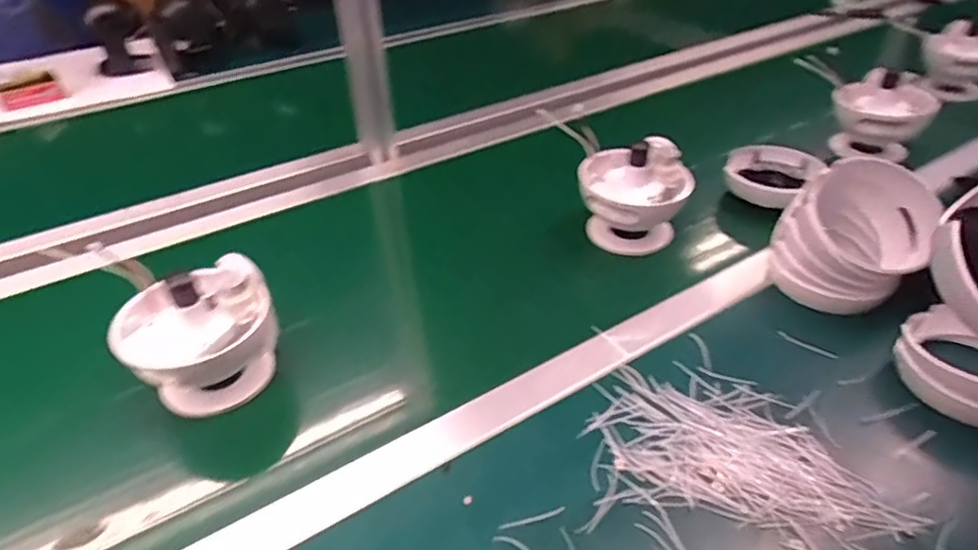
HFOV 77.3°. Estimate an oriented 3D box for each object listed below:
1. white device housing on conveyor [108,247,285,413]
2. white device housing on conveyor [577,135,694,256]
[{"bbox_3d":[-0.241,0.054,0.522,0.119,0.119,0.097,-24,41,-26],"label":"white device housing on conveyor"},{"bbox_3d":[0.162,-0.087,0.685,0.114,0.108,0.088,7,38,14],"label":"white device housing on conveyor"}]

